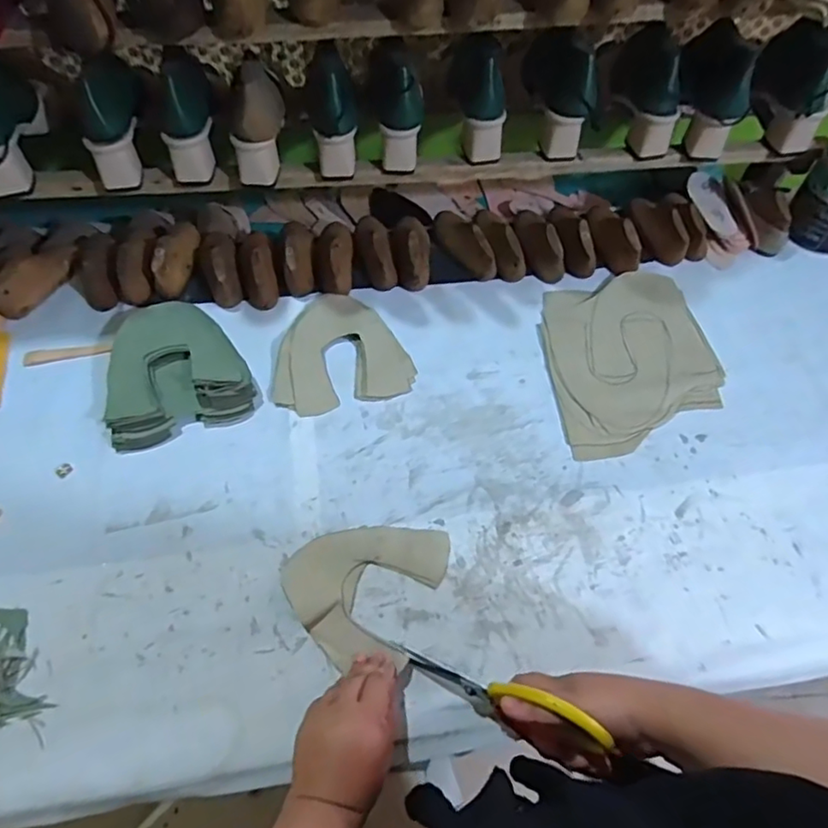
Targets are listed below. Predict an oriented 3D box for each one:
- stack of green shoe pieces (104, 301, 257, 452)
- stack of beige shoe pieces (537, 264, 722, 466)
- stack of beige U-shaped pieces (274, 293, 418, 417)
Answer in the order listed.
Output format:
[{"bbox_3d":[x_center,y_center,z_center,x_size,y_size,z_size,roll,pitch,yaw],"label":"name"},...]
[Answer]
[{"bbox_3d":[-0.295,-0.057,0.727,0.162,0.044,0.169,-17,62,-11],"label":"stack of green shoe pieces"},{"bbox_3d":[0.282,-0.077,0.772,0.225,0.009,0.265,-8,61,-6],"label":"stack of beige shoe pieces"},{"bbox_3d":[-0.103,-0.088,0.769,0.172,0.015,0.174,-15,62,-10],"label":"stack of beige U-shaped pieces"}]

